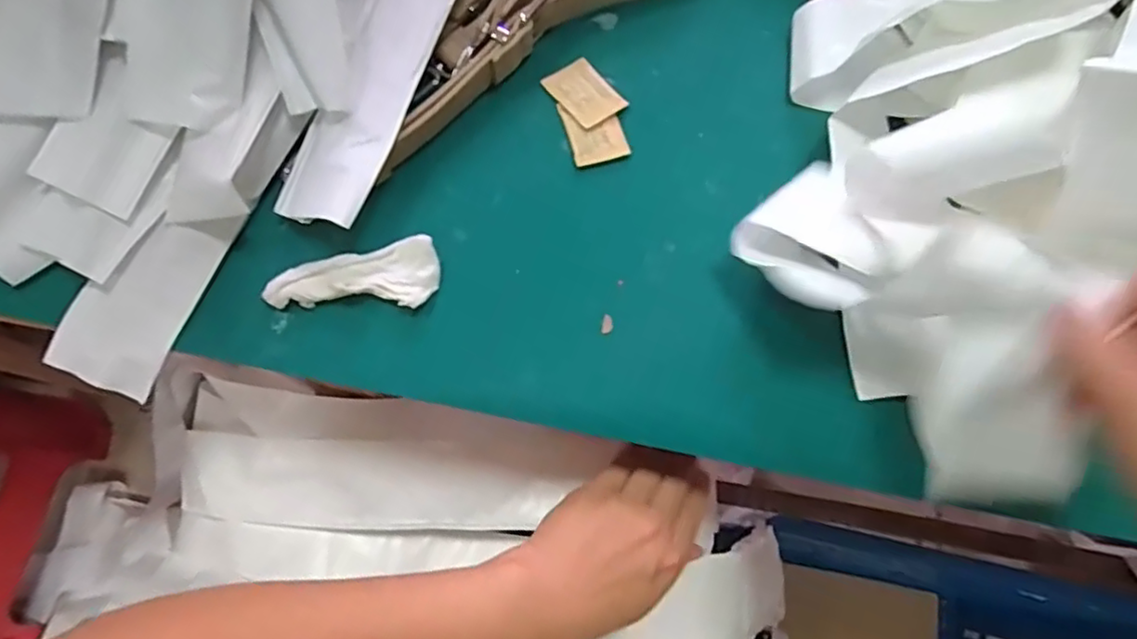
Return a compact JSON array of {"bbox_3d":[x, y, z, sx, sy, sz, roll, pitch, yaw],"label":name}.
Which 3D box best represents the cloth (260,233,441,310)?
[{"bbox_3d":[-0.121,-0.026,0.362,0.093,0.012,0.040,0,73,-2],"label":"cloth"}]

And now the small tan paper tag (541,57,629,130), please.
[{"bbox_3d":[0.011,-0.145,0.405,0.035,0.004,0.048,-39,78,-13],"label":"small tan paper tag"}]

